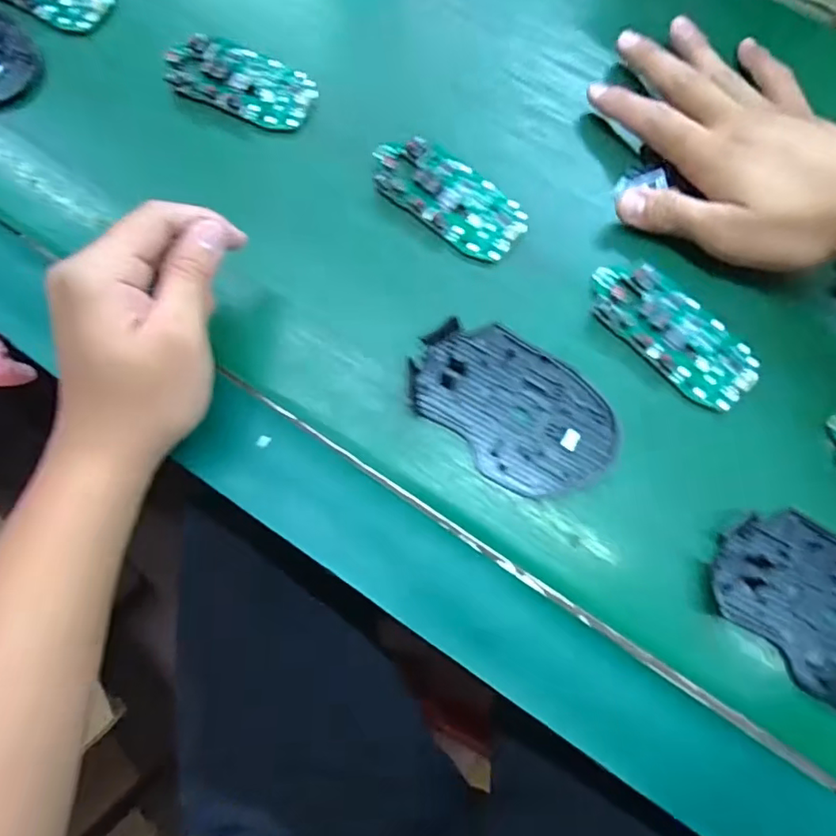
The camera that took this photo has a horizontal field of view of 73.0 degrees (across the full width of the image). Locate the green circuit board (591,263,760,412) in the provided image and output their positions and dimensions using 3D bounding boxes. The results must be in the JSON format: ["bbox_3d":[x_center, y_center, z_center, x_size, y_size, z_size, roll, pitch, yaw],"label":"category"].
[{"bbox_3d":[0.140,-0.049,0.312,0.099,0.011,0.045,43,81,10],"label":"green circuit board"}]

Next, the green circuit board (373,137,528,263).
[{"bbox_3d":[0.017,-0.133,0.330,0.097,0.014,0.046,36,80,8],"label":"green circuit board"}]

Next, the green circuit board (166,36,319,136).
[{"bbox_3d":[-0.110,-0.212,0.352,0.088,0.009,0.048,20,78,5],"label":"green circuit board"}]

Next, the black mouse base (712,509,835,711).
[{"bbox_3d":[0.203,0.095,0.280,0.073,0.009,0.109,-42,80,-8],"label":"black mouse base"}]

